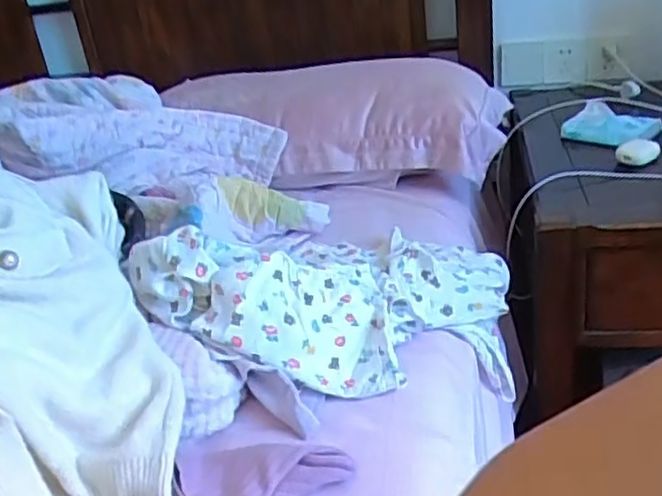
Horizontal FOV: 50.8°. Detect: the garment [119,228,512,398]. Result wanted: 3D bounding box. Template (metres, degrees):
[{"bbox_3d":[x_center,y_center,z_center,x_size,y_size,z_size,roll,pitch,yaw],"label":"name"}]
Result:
[{"bbox_3d":[0.014,0.057,0.739,0.425,0.107,0.244,3,22,-19],"label":"garment"}]

